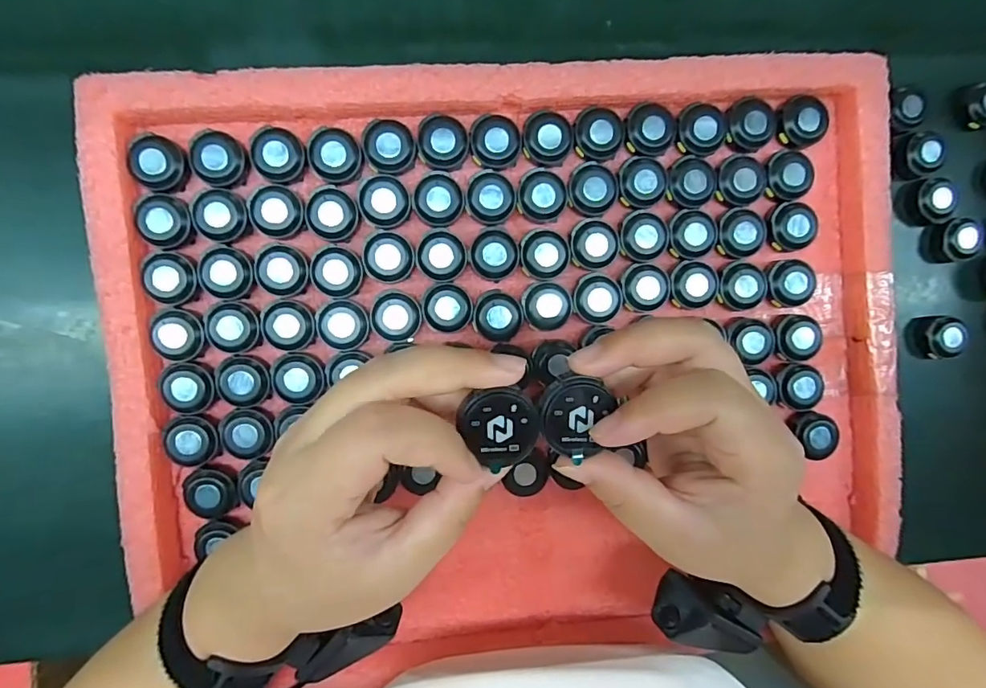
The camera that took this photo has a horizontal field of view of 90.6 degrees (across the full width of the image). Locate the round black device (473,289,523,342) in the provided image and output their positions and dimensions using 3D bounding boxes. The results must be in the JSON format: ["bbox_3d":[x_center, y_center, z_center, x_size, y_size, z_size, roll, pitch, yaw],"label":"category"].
[{"bbox_3d":[0.003,-0.017,0.292,0.028,0.012,0.030,-4,96,-5],"label":"round black device"}]

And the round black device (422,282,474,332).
[{"bbox_3d":[-0.027,-0.021,0.288,0.028,0.007,0.028,-1,95,-6],"label":"round black device"}]

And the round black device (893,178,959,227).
[{"bbox_3d":[0.293,-0.095,0.328,0.033,0.017,0.030,0,91,-5],"label":"round black device"}]

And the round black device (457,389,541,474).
[{"bbox_3d":[0.003,0.030,0.172,0.027,0.004,0.028,-10,96,-5],"label":"round black device"}]

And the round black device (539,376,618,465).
[{"bbox_3d":[0.030,0.026,0.178,0.027,0.004,0.028,-1,95,-6],"label":"round black device"}]

